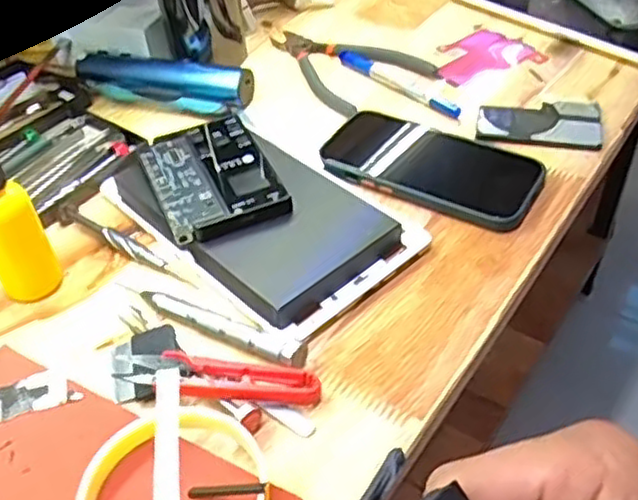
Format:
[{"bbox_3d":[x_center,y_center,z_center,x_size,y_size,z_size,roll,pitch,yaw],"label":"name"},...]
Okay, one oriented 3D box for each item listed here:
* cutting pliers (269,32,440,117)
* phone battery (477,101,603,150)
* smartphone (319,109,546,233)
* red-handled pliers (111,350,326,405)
[{"bbox_3d":[0.021,-0.167,0.605,0.092,0.009,0.140,-27,51,-23],"label":"cutting pliers"},{"bbox_3d":[0.167,-0.098,0.534,0.089,0.007,0.056,9,47,9],"label":"phone battery"},{"bbox_3d":[0.081,-0.064,0.499,0.149,0.010,0.086,21,50,20],"label":"smartphone"},{"bbox_3d":[-0.052,0.069,0.361,0.103,0.016,0.024,4,46,5],"label":"red-handled pliers"}]

